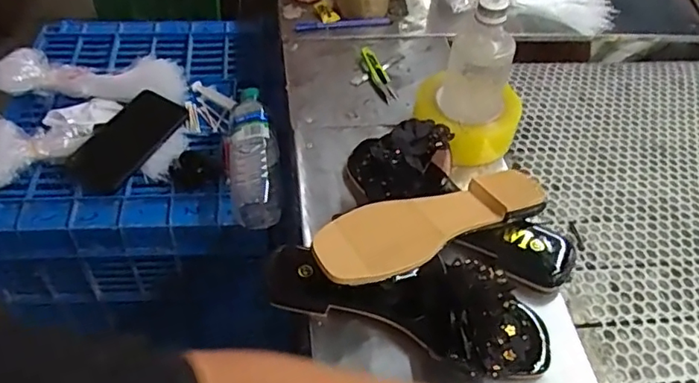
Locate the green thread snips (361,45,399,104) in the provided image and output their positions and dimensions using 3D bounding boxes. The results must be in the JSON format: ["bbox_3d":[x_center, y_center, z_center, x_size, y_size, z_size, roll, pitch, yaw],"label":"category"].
[{"bbox_3d":[0.041,-0.159,0.760,0.024,0.014,0.101,-15,52,-18],"label":"green thread snips"}]

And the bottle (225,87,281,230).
[{"bbox_3d":[-0.128,-0.053,0.750,0.064,0.069,0.229,-3,49,-8],"label":"bottle"}]

